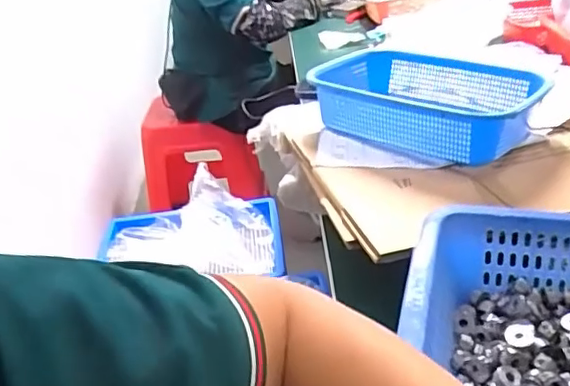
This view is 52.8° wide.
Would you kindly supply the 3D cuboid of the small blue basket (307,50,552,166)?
[{"bbox_3d":[0.184,-0.123,0.765,0.283,0.074,0.196,17,38,33],"label":"small blue basket"}]

